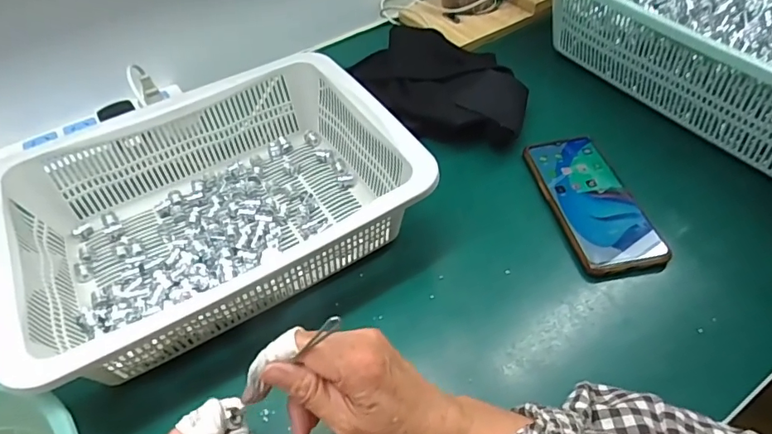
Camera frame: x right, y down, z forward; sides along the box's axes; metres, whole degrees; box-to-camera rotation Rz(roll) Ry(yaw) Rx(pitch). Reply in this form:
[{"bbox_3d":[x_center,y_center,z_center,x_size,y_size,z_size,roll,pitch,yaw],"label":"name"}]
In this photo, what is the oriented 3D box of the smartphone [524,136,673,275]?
[{"bbox_3d":[0.194,-0.019,0.472,0.077,0.012,0.163,-10,49,-4],"label":"smartphone"}]

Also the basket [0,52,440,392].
[{"bbox_3d":[-0.154,-0.018,0.441,0.331,0.077,0.268,-27,52,-18],"label":"basket"}]

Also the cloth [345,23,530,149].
[{"bbox_3d":[0.059,-0.147,0.564,0.189,0.038,0.194,-9,49,-4],"label":"cloth"}]

